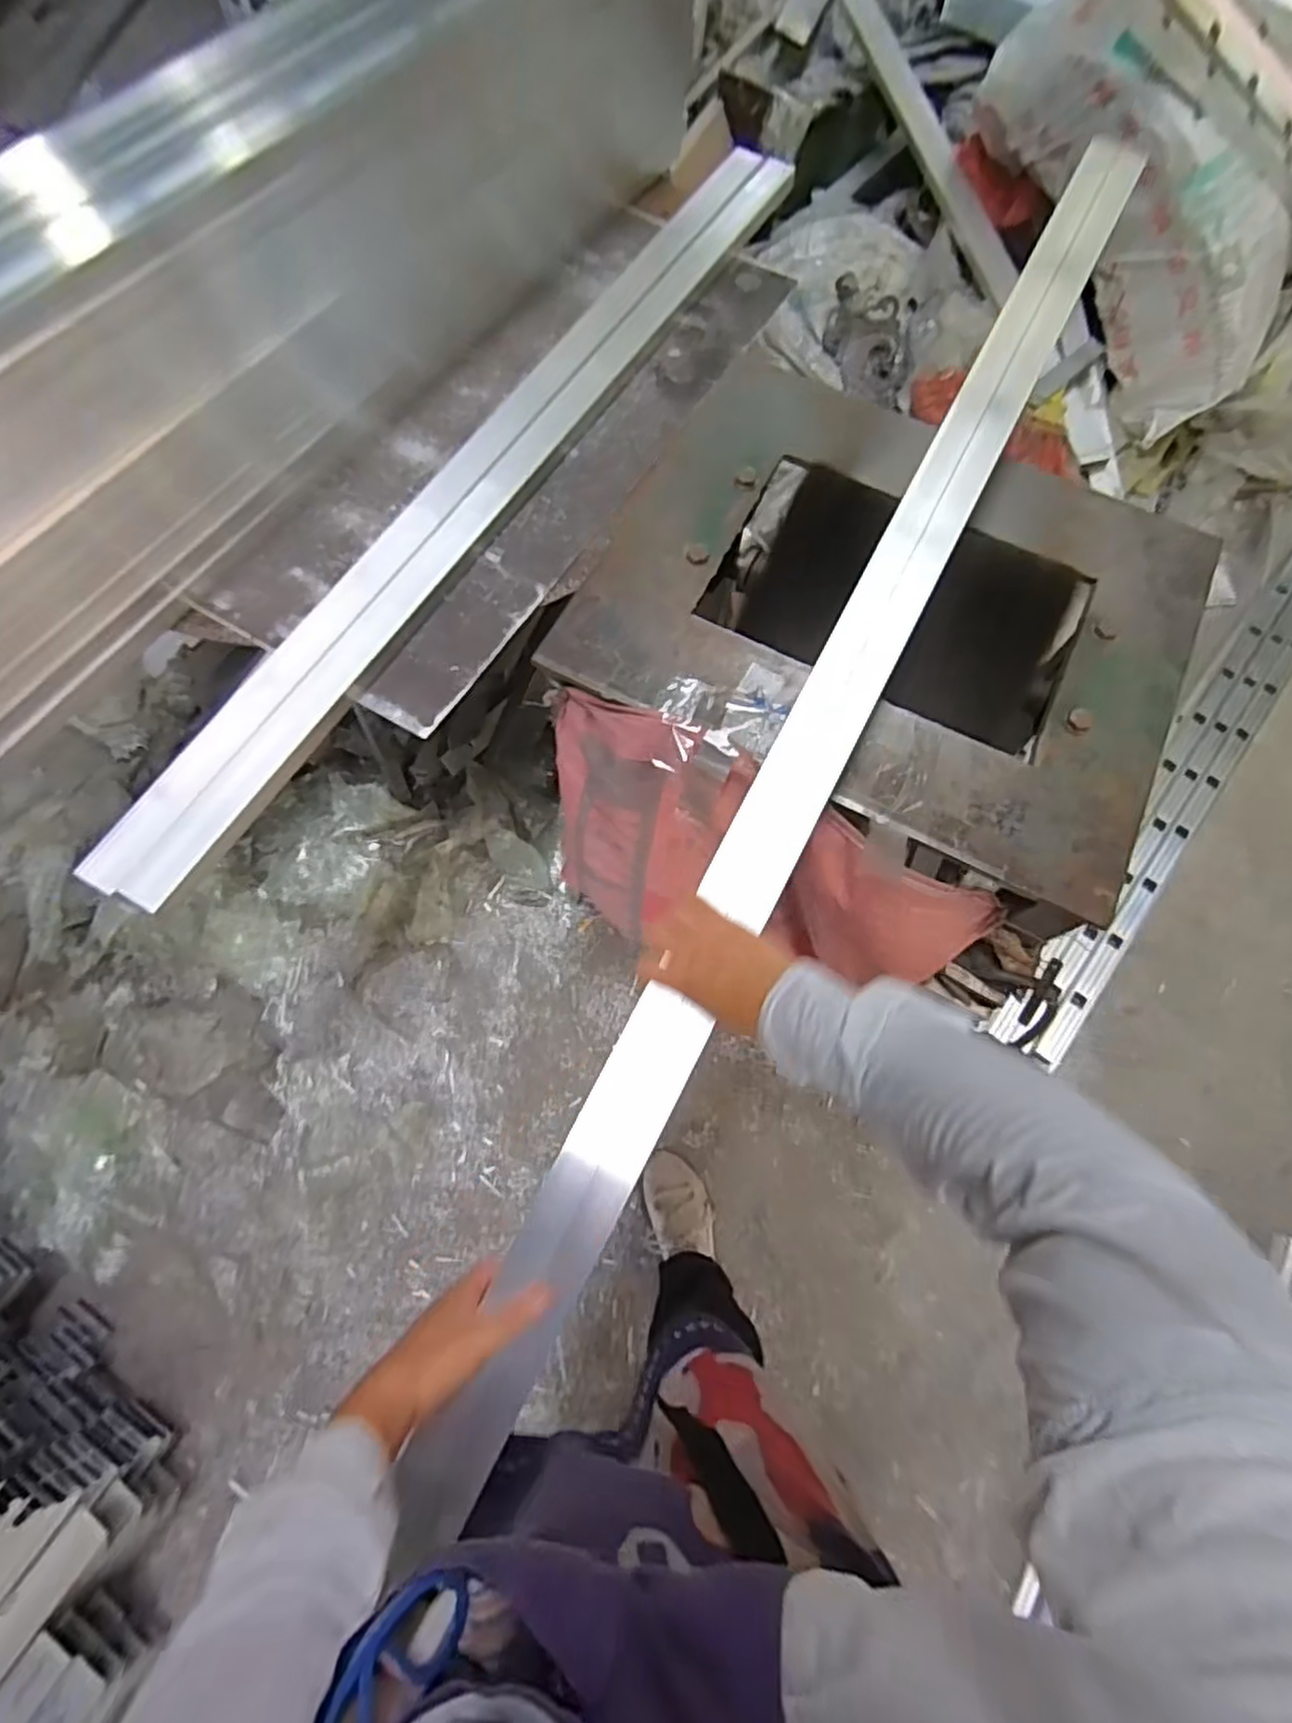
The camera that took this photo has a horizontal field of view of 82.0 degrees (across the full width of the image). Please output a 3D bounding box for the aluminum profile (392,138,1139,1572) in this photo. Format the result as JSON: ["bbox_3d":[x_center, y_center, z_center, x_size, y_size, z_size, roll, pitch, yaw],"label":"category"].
[{"bbox_3d":[0.148,-0.114,0.616,0.061,0.023,1.270,27,79,7],"label":"aluminum profile"}]

